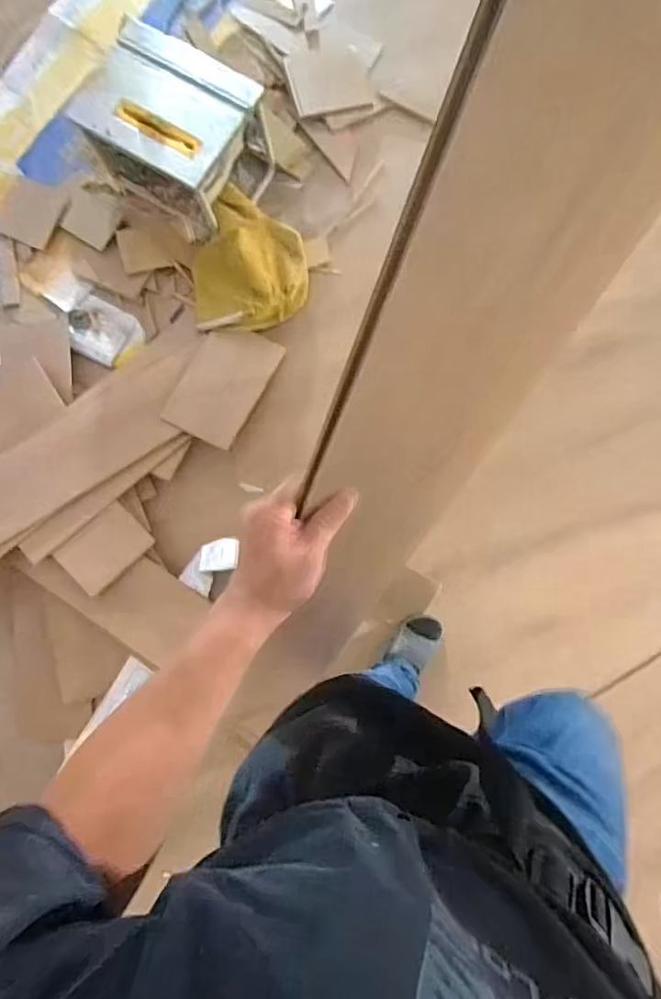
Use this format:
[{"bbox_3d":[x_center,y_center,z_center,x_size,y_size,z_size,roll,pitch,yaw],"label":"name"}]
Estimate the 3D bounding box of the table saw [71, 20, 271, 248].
[{"bbox_3d":[-0.406,-0.970,1.470,0.430,0.316,0.313,32,86,7],"label":"table saw"}]

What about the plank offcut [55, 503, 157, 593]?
[{"bbox_3d":[-0.576,0.126,1.414,0.200,0.016,0.145,-44,99,-15],"label":"plank offcut"}]

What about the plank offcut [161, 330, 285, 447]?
[{"bbox_3d":[-0.289,-0.311,1.472,0.209,0.009,0.314,28,86,6],"label":"plank offcut"}]

